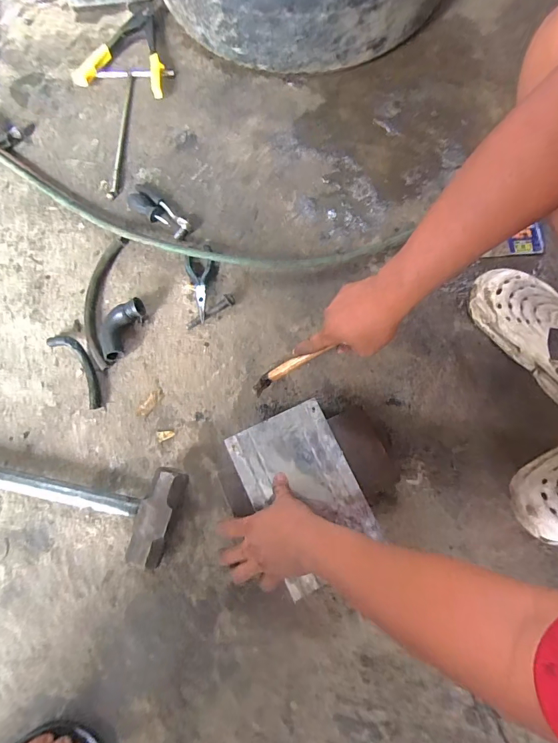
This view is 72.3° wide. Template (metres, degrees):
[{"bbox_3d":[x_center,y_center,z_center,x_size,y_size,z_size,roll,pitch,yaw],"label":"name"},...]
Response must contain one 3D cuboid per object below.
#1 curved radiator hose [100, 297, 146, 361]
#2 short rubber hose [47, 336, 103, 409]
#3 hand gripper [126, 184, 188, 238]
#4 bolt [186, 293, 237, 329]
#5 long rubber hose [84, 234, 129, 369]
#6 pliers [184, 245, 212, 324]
[{"bbox_3d":[-0.292,-0.080,0.698,0.061,0.041,0.122,29,81,7],"label":"curved radiator hose"},{"bbox_3d":[-0.364,-0.008,0.693,0.048,0.030,0.156,-35,80,-6],"label":"short rubber hose"},{"bbox_3d":[-0.238,-0.311,0.747,0.143,0.033,0.055,41,82,8],"label":"hand gripper"},{"bbox_3d":[-0.127,-0.108,0.701,0.099,0.021,0.021,-32,80,-5],"label":"bolt"},{"bbox_3d":[-0.327,-0.132,0.713,0.059,0.023,0.253,1,78,1],"label":"long rubber hose"},{"bbox_3d":[-0.143,-0.167,0.715,0.053,0.023,0.146,-12,78,-1],"label":"pliers"}]

